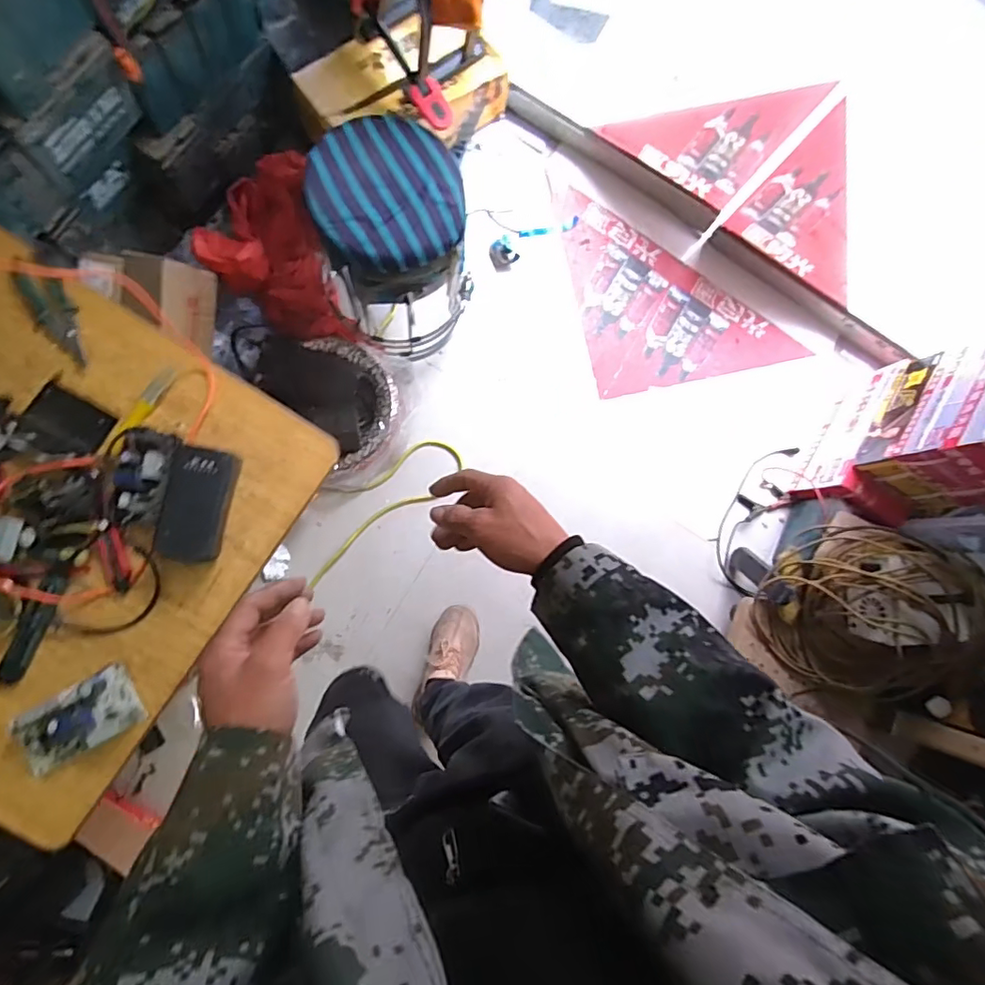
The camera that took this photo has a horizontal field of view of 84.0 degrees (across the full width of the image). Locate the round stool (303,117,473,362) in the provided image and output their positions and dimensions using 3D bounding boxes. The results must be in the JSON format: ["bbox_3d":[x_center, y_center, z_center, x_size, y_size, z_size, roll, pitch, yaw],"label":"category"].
[{"bbox_3d":[-0.206,-0.503,1.162,0.267,0.416,0.275,1,83,-6],"label":"round stool"}]

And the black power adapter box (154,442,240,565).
[{"bbox_3d":[-0.412,0.014,0.758,0.080,0.047,0.158,9,82,-5],"label":"black power adapter box"}]

